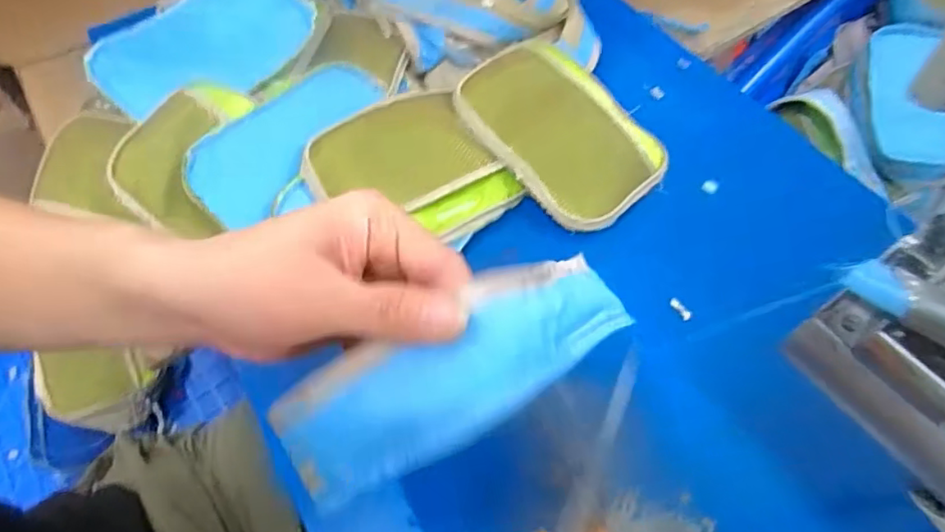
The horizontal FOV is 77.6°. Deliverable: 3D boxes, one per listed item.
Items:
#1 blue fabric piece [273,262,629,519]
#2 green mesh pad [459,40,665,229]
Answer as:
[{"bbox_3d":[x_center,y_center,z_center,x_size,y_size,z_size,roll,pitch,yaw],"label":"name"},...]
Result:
[{"bbox_3d":[0.009,0.046,0.270,0.185,0.075,0.057,-26,60,-22],"label":"blue fabric piece"},{"bbox_3d":[0.080,-0.128,0.551,0.135,0.031,0.191,-36,80,-19],"label":"green mesh pad"}]

